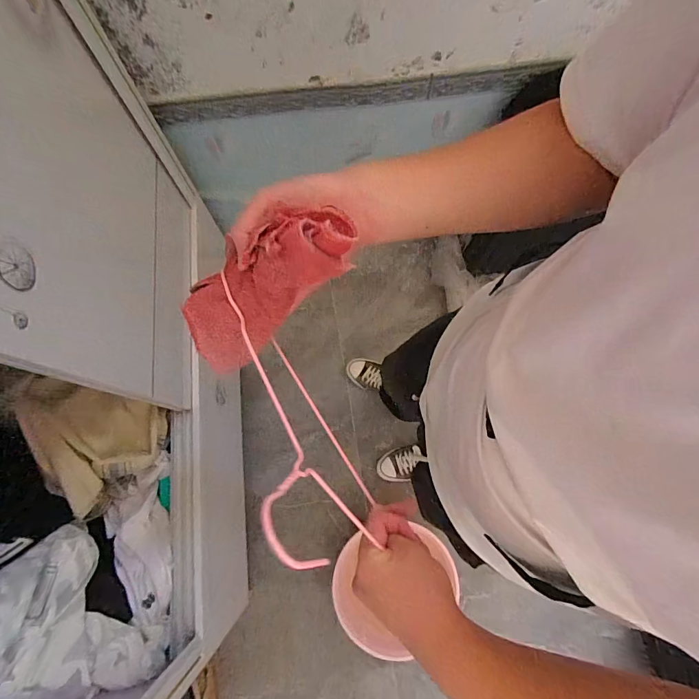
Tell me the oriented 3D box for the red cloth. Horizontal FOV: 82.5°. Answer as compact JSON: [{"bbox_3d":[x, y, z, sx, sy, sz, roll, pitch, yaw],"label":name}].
[{"bbox_3d":[-0.078,-0.057,0.360,0.183,0.050,0.087,-32,72,30],"label":"red cloth"}]

